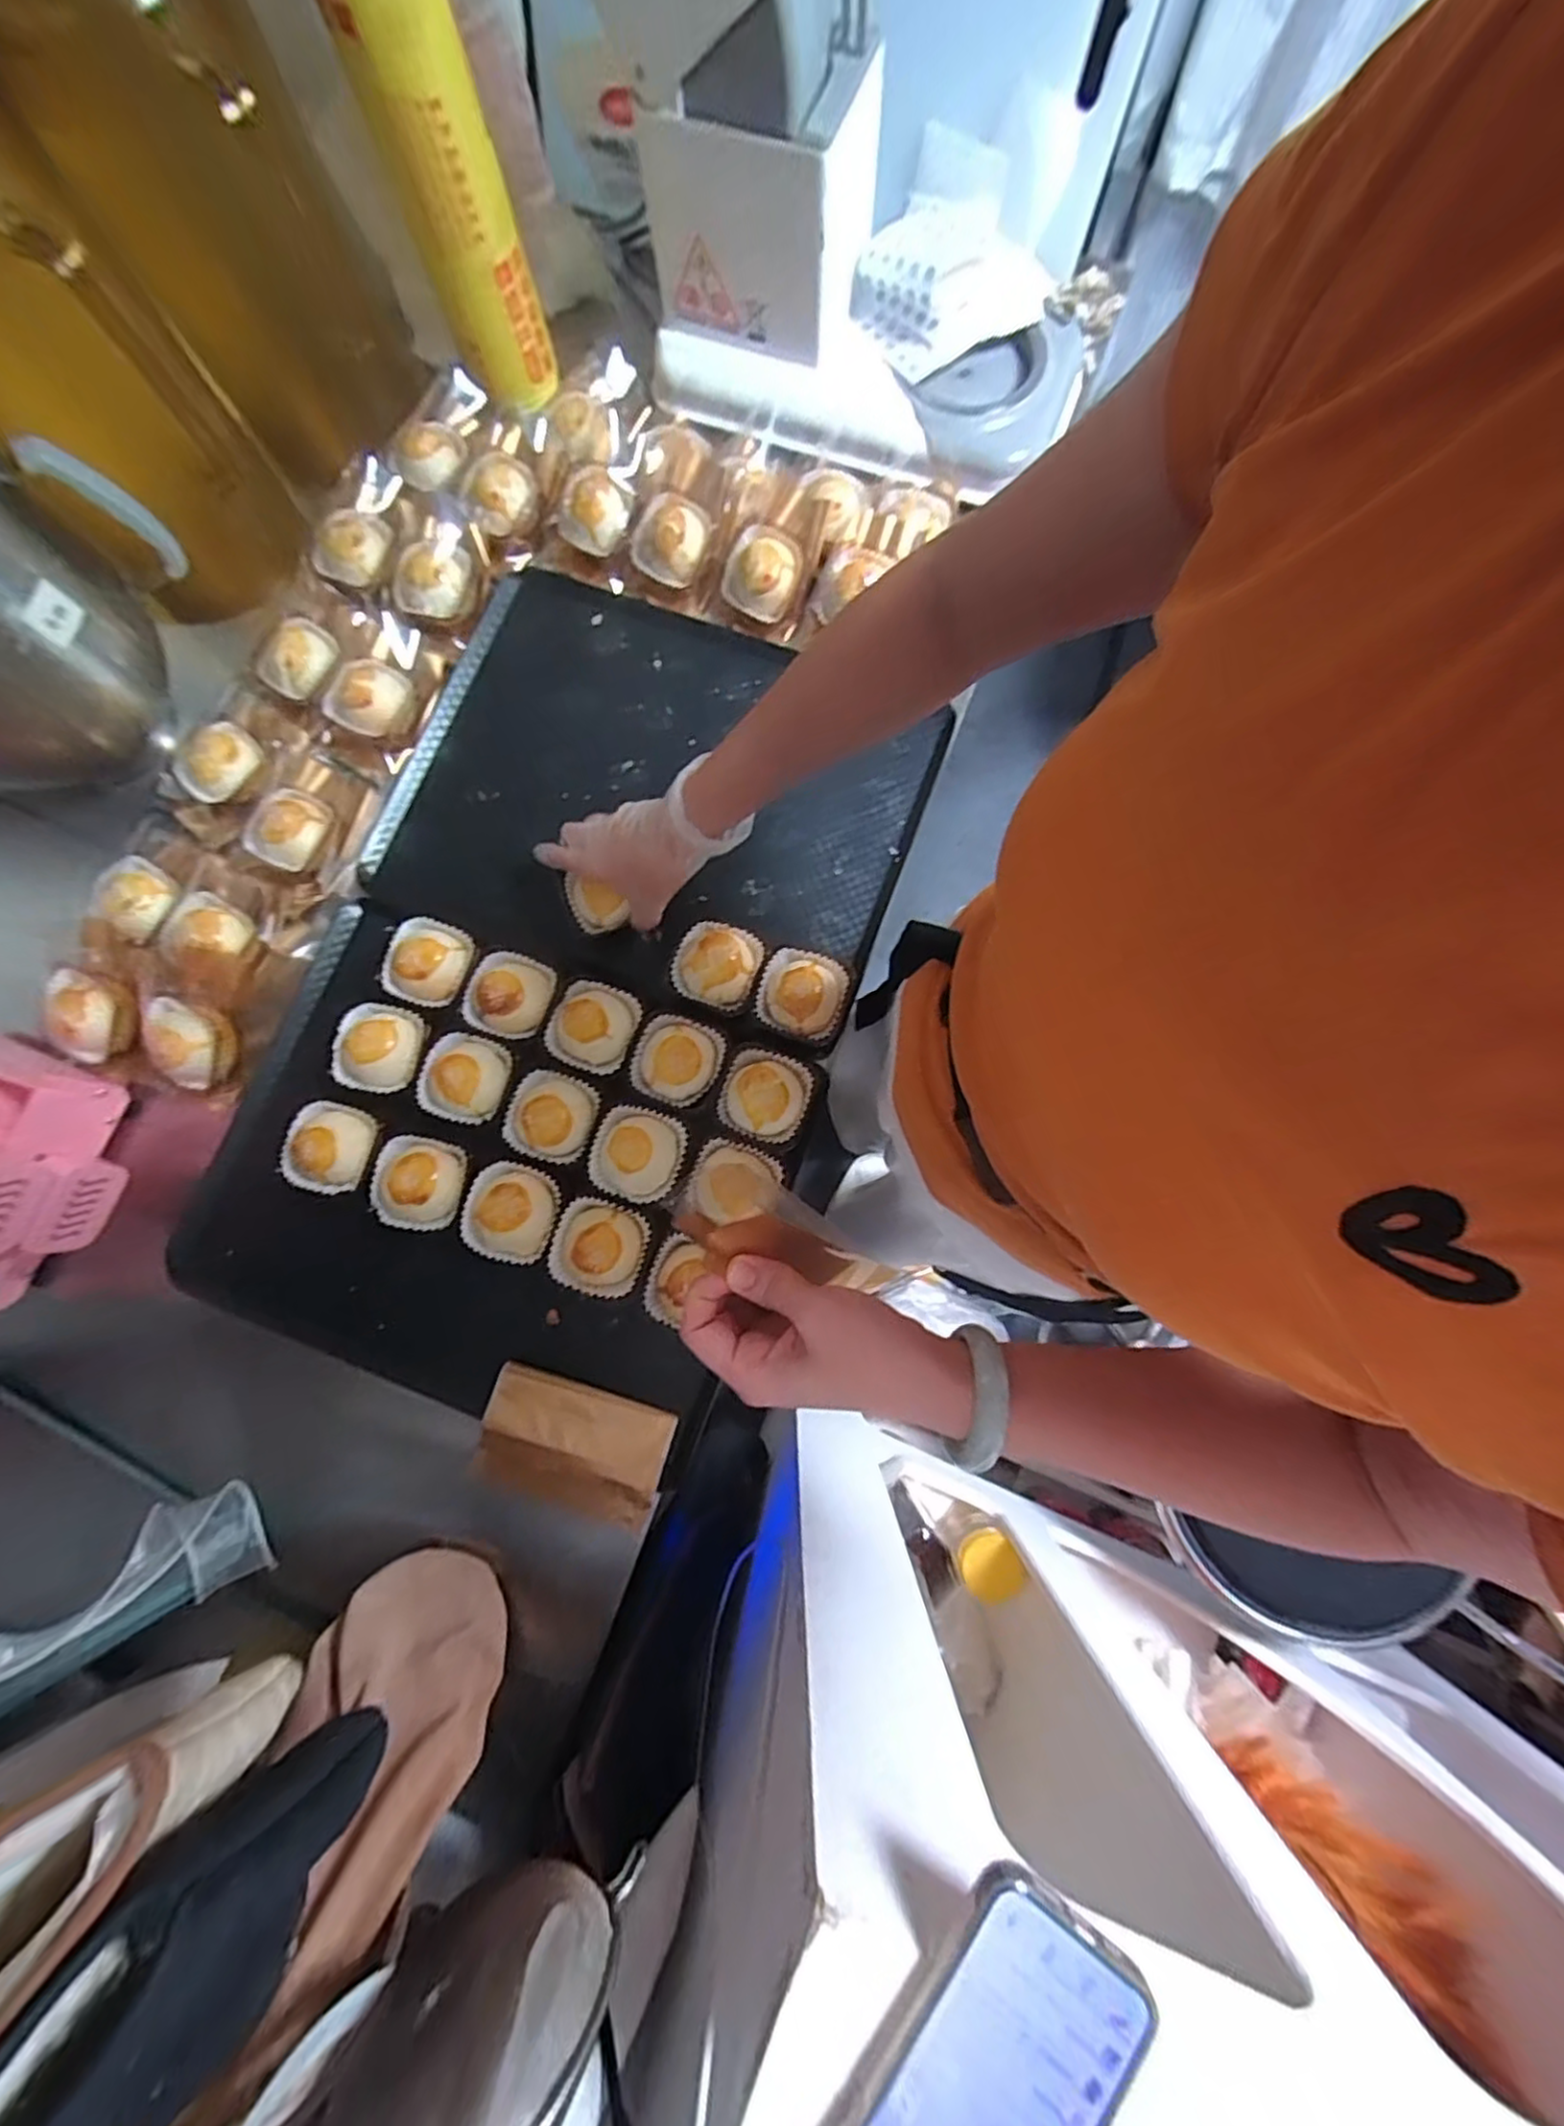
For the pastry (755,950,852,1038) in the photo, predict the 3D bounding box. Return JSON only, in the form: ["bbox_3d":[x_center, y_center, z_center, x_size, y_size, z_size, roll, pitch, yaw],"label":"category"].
[{"bbox_3d":[0.016,-0.055,0.553,0.068,0.051,0.065,0,80,0],"label":"pastry"}]

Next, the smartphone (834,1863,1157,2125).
[{"bbox_3d":[0.072,0.408,0.263,0.076,0.014,0.158,37,81,7],"label":"smartphone"}]

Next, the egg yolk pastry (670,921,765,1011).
[{"bbox_3d":[-0.053,-0.079,0.560,0.068,0.045,0.064,0,80,0],"label":"egg yolk pastry"}]

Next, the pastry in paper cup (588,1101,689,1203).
[{"bbox_3d":[-0.110,0.068,0.515,0.068,0.022,0.071,0,80,0],"label":"pastry in paper cup"}]

